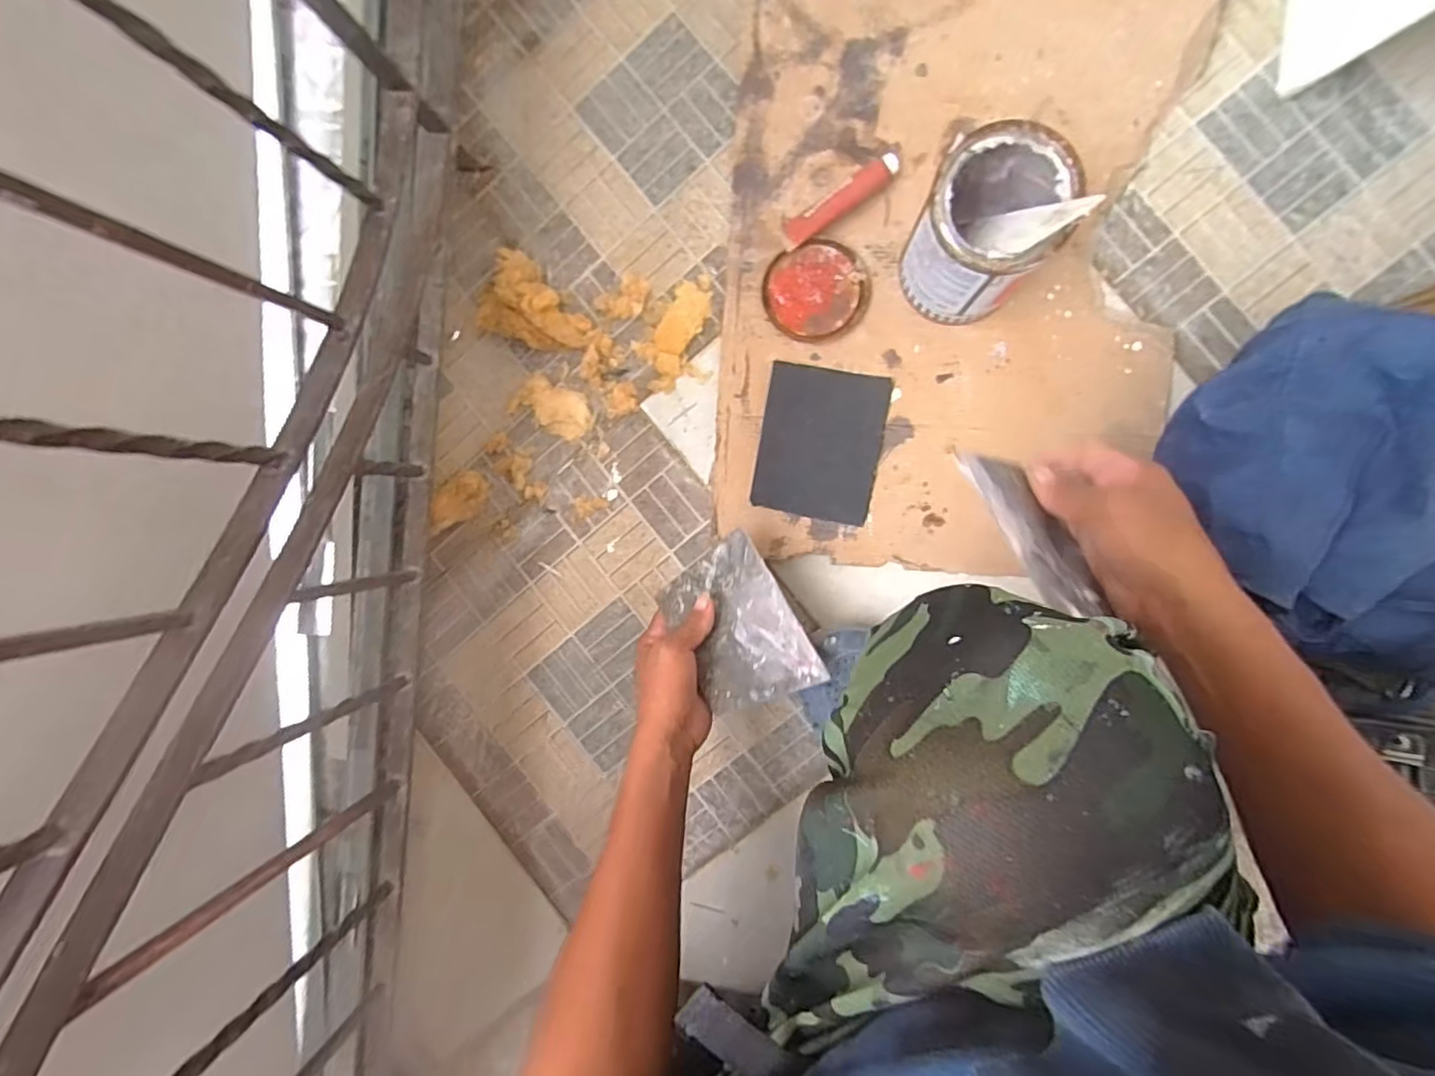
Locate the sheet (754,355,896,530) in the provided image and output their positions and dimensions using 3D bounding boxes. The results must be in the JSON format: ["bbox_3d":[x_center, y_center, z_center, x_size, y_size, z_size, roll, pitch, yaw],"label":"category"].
[{"bbox_3d":[0.095,-0.086,0.566,0.109,0.005,0.133,9,97,-1],"label":"sheet"}]

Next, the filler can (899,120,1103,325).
[{"bbox_3d":[0.214,-0.246,0.492,0.101,0.144,0.110,0,91,8],"label":"filler can"}]

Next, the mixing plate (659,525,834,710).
[{"bbox_3d":[0.018,0.074,0.523,0.091,0.004,0.141,-27,72,-5],"label":"mixing plate"}]

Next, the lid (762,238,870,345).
[{"bbox_3d":[0.092,-0.229,0.571,0.094,0.014,0.087,0,91,8],"label":"lid"}]

